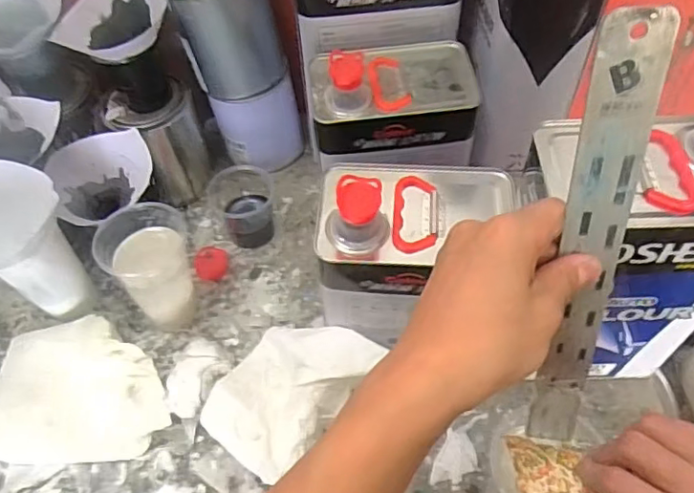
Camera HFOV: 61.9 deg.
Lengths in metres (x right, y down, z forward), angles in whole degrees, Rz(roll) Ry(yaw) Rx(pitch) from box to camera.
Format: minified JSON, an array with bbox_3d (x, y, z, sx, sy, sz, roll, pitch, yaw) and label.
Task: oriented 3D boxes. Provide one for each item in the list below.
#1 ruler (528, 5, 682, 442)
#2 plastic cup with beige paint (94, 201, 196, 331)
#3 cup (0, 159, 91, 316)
[{"bbox_3d":[0.131,0.017,0.320,0.033,0.282,0.004,-1,36,5],"label":"ruler"},{"bbox_3d":[-0.195,0.021,0.601,0.083,0.127,0.073,-35,62,-19],"label":"plastic cup with beige paint"},{"bbox_3d":[-0.333,0.003,0.587,0.090,0.175,0.110,18,59,14],"label":"cup"}]

